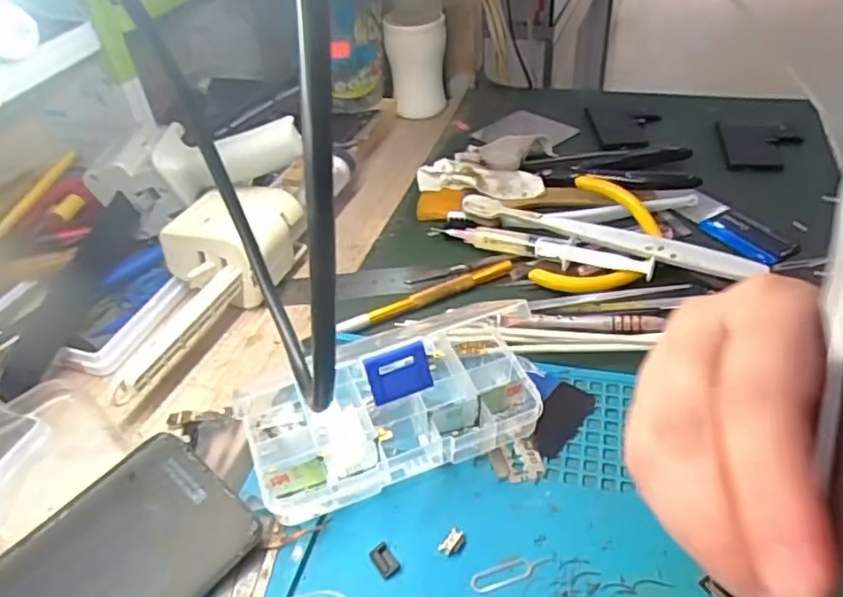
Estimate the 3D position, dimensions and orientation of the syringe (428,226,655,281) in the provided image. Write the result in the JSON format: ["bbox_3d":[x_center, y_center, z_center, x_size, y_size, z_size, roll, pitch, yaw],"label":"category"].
[{"bbox_3d":[0.070,-0.032,0.391,0.144,0.013,0.015,14,43,22],"label":"syringe"}]

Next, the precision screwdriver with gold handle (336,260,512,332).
[{"bbox_3d":[0.004,-0.002,0.371,0.113,0.009,0.011,-20,42,-17],"label":"precision screwdriver with gold handle"}]

